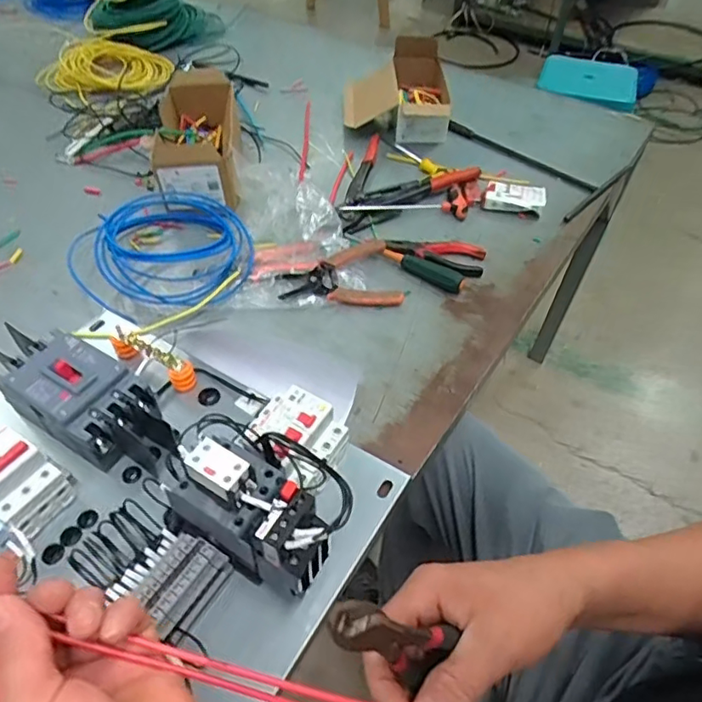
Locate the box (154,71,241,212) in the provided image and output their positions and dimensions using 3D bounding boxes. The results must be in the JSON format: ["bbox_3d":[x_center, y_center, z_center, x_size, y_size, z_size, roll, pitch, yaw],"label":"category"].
[{"bbox_3d":[-0.226,-0.315,0.834,0.109,0.092,0.260,-6,50,-7],"label":"box"}]

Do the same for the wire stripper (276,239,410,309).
[{"bbox_3d":[-0.014,-0.091,0.700,0.147,0.012,0.113,-15,52,-14],"label":"wire stripper"}]

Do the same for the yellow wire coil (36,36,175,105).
[{"bbox_3d":[-0.458,-0.549,1.059,0.190,0.051,0.219,32,56,23],"label":"yellow wire coil"}]

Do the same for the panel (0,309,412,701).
[{"bbox_3d":[-0.193,0.092,0.460,0.406,0.140,0.325,22,52,16],"label":"panel"}]

